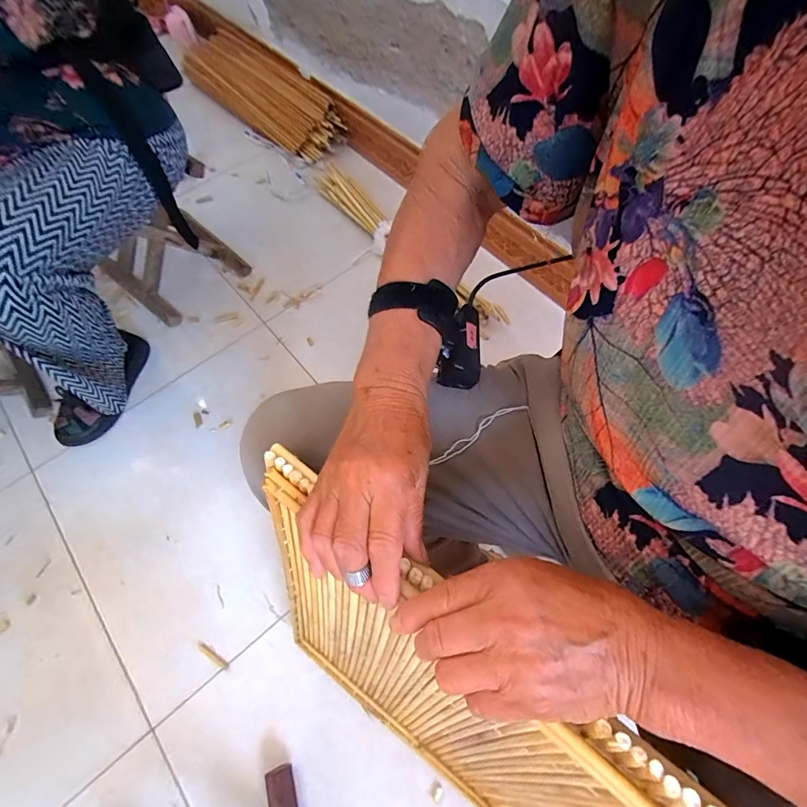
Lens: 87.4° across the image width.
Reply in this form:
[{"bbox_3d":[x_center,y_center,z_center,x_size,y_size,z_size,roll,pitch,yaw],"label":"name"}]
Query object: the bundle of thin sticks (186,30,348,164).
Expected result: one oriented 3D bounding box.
[{"bbox_3d":[-0.358,-0.770,1.035,0.492,0.062,0.165,43,97,8],"label":"bundle of thin sticks"}]

